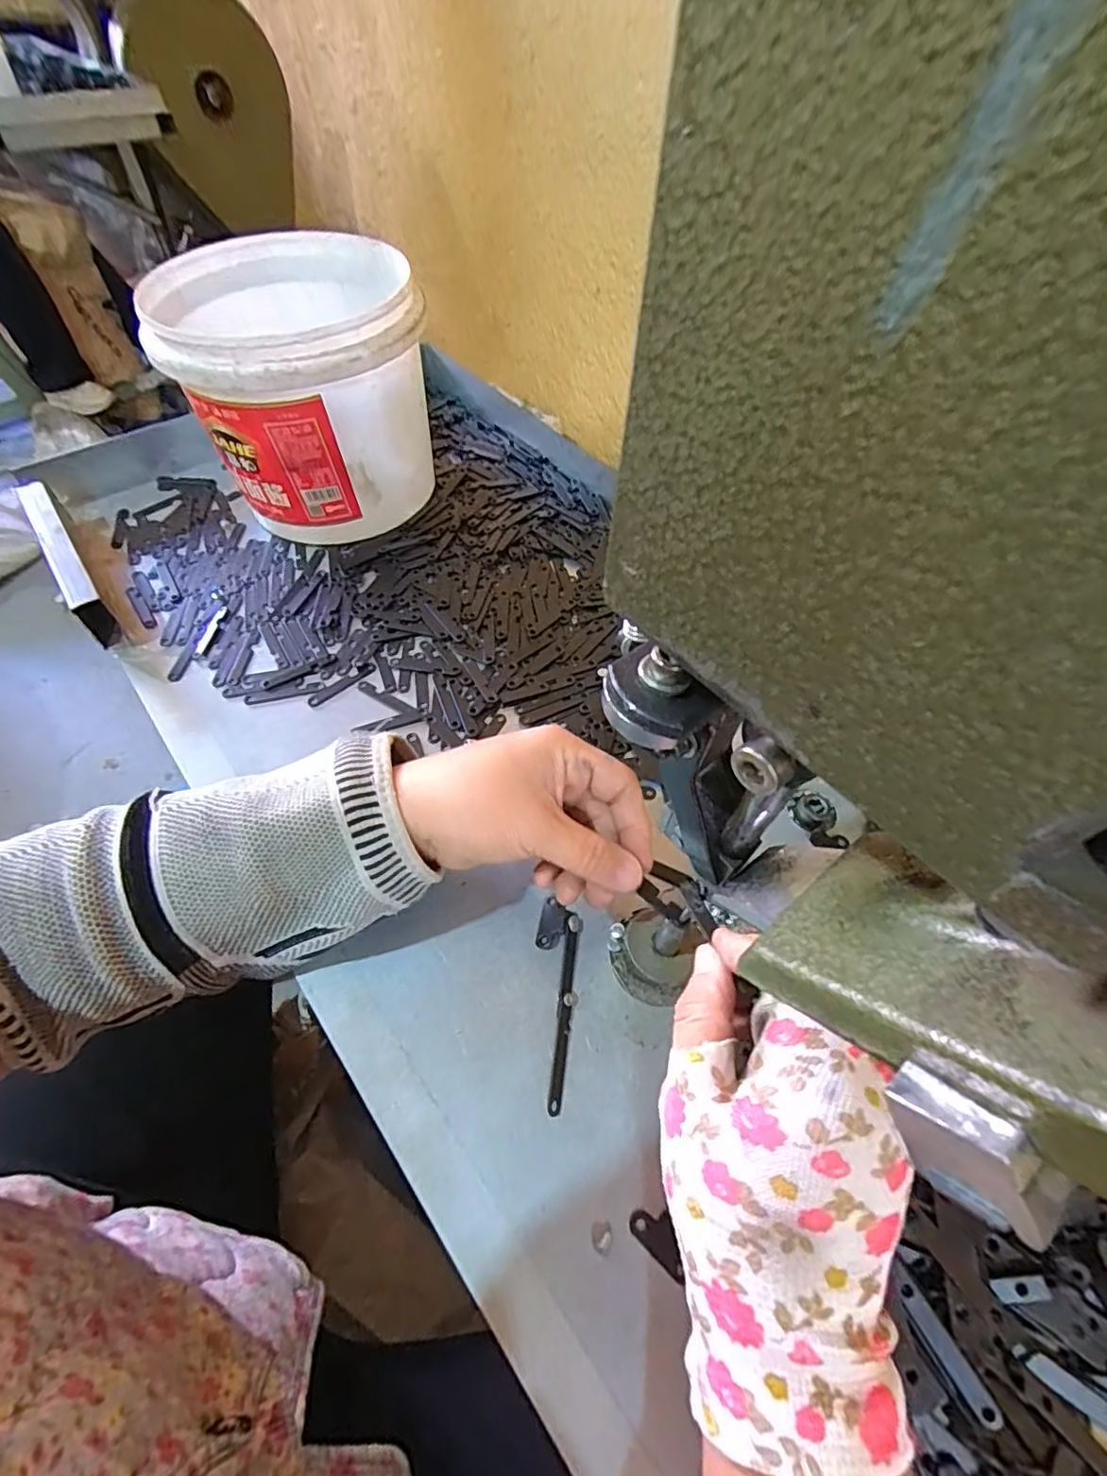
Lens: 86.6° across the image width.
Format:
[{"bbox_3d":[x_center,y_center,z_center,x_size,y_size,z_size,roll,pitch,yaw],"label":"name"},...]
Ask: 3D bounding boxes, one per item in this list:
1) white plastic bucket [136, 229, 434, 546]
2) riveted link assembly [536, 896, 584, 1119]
[{"bbox_3d":[-0.190,-0.272,0.467,0.167,0.154,0.185,-14,58,-9],"label":"white plastic bucket"},{"bbox_3d":[0.000,0.129,0.290,0.022,0.007,0.093,5,56,3],"label":"riveted link assembly"}]

